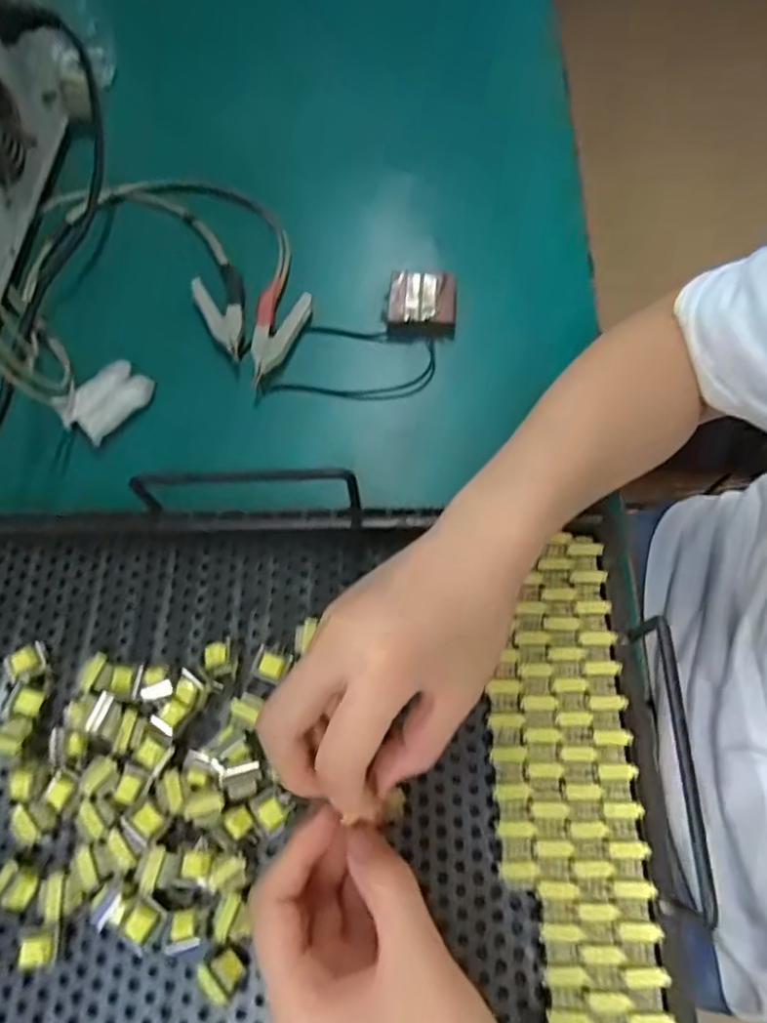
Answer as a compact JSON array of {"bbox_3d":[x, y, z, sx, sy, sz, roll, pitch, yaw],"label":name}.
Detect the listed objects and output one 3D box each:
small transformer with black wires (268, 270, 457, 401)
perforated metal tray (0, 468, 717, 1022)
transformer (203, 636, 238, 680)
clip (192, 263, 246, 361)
[{"bbox_3d":[-0.011,-0.128,0.430,0.122,0.025,0.101,2,65,4],"label":"small transformer with black wires"},{"bbox_3d":[-0.075,0.124,0.314,0.440,0.028,0.275,-1,67,4],"label":"perforated metal tray"},{"bbox_3d":[-0.089,0.082,0.334,0.016,0.016,0.019,-6,66,-1],"label":"transformer"},{"bbox_3d":[-0.116,-0.150,0.444,0.036,0.011,0.093,-20,67,-7],"label":"clip"}]

